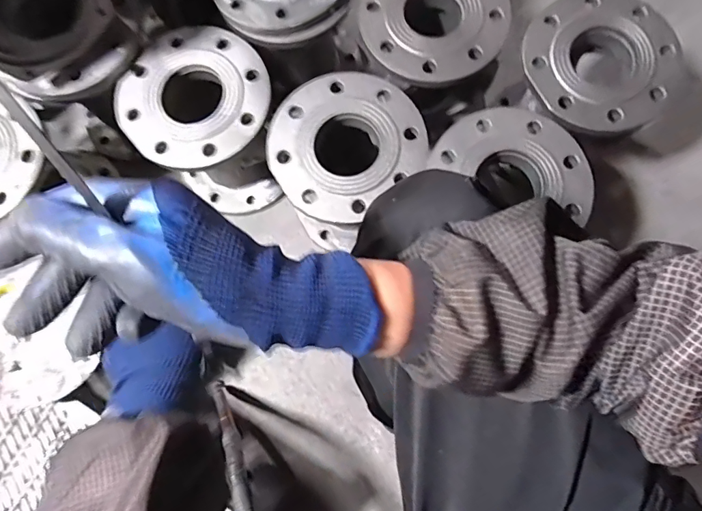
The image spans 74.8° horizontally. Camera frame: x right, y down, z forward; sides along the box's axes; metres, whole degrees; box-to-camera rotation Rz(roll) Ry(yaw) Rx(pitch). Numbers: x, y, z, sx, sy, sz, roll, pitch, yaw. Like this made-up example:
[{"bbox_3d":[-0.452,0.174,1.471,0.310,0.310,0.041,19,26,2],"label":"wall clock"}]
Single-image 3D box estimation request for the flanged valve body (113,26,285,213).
[{"bbox_3d":[-0.204,-0.189,0.698,0.187,0.220,0.190,0,79,1],"label":"flanged valve body"}]

